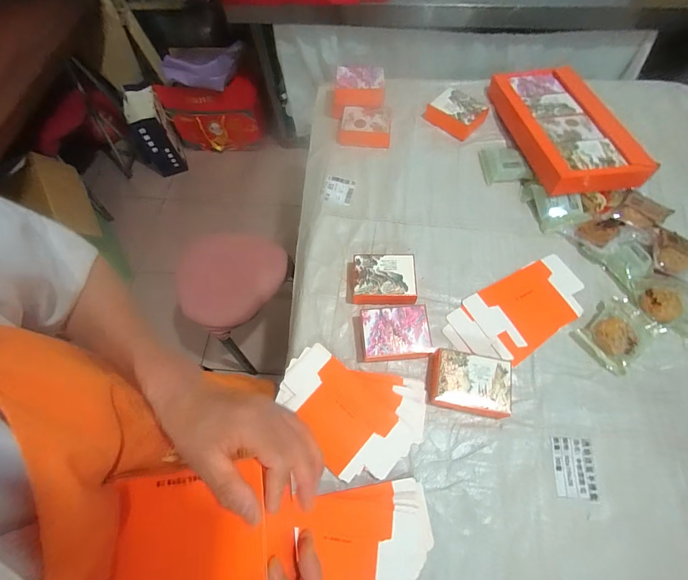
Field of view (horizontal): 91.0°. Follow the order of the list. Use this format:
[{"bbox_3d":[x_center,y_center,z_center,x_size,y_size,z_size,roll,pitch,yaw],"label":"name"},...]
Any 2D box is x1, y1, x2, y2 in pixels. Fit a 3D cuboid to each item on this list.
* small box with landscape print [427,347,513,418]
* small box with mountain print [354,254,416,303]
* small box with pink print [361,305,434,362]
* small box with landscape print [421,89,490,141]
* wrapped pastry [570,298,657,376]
[{"bbox_3d":[0.231,0.172,0.624,0.138,0.050,0.103,10,66,7],"label":"small box with landscape print"},{"bbox_3d":[0.083,-0.016,0.723,0.132,0.054,0.112,1,66,3],"label":"small box with mountain print"},{"bbox_3d":[0.102,0.086,0.673,0.129,0.054,0.094,-4,66,1],"label":"small box with pink print"},{"bbox_3d":[0.303,-0.479,0.916,0.149,0.049,0.114,38,73,17],"label":"small box with landscape print"},{"bbox_3d":[0.533,0.087,0.660,0.121,0.026,0.105,-37,69,-13],"label":"wrapped pastry"}]

